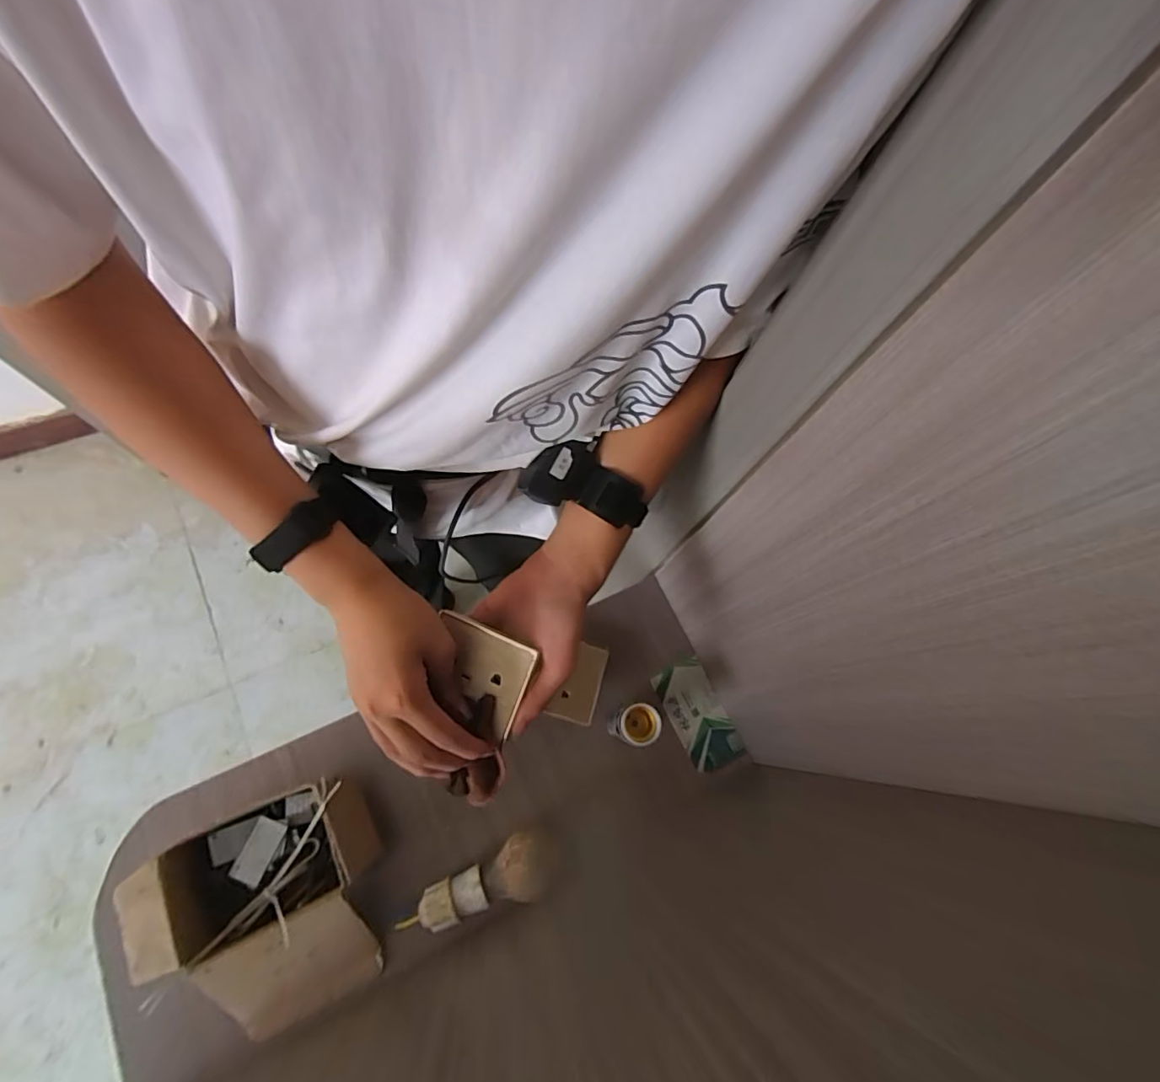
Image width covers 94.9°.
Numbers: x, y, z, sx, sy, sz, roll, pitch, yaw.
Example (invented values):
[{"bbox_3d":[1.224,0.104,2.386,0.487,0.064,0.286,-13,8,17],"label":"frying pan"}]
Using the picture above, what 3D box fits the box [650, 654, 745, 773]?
[{"bbox_3d":[0.135,0.199,0.610,0.061,0.012,0.119,-24,76,-13],"label":"box"}]

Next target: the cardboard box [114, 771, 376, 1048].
[{"bbox_3d":[-0.272,0.335,0.475,0.195,0.072,0.187,-22,75,-12],"label":"cardboard box"}]

